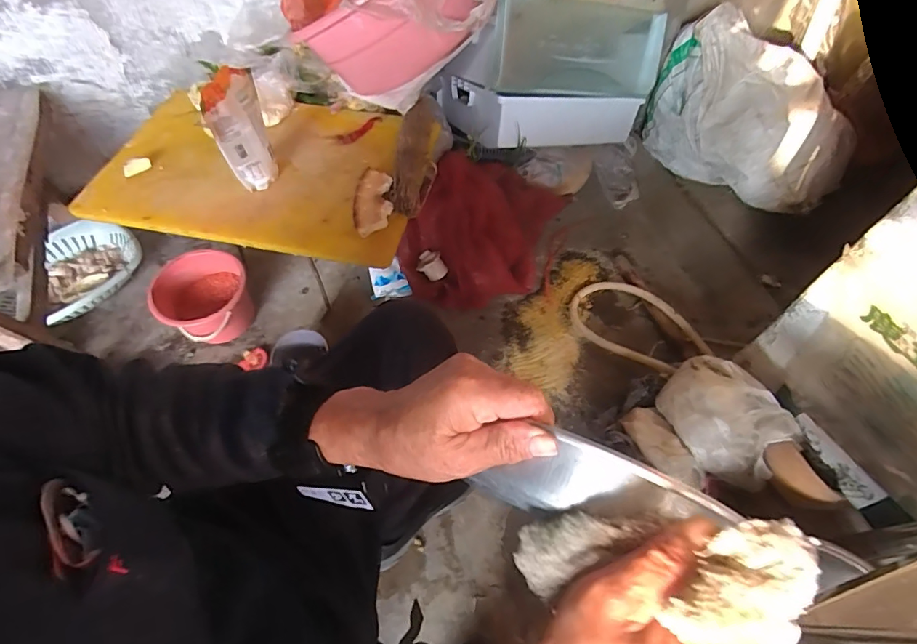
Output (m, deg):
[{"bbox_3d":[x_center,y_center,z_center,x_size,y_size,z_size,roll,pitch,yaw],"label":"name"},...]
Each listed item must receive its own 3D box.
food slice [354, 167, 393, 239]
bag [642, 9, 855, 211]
[{"bbox_3d":[-0.136,-0.193,0.749,0.057,0.023,0.127,0,59,1],"label":"food slice"},{"bbox_3d":[0.726,-0.504,1.165,0.276,0.319,0.485,-41,66,-21],"label":"bag"}]

